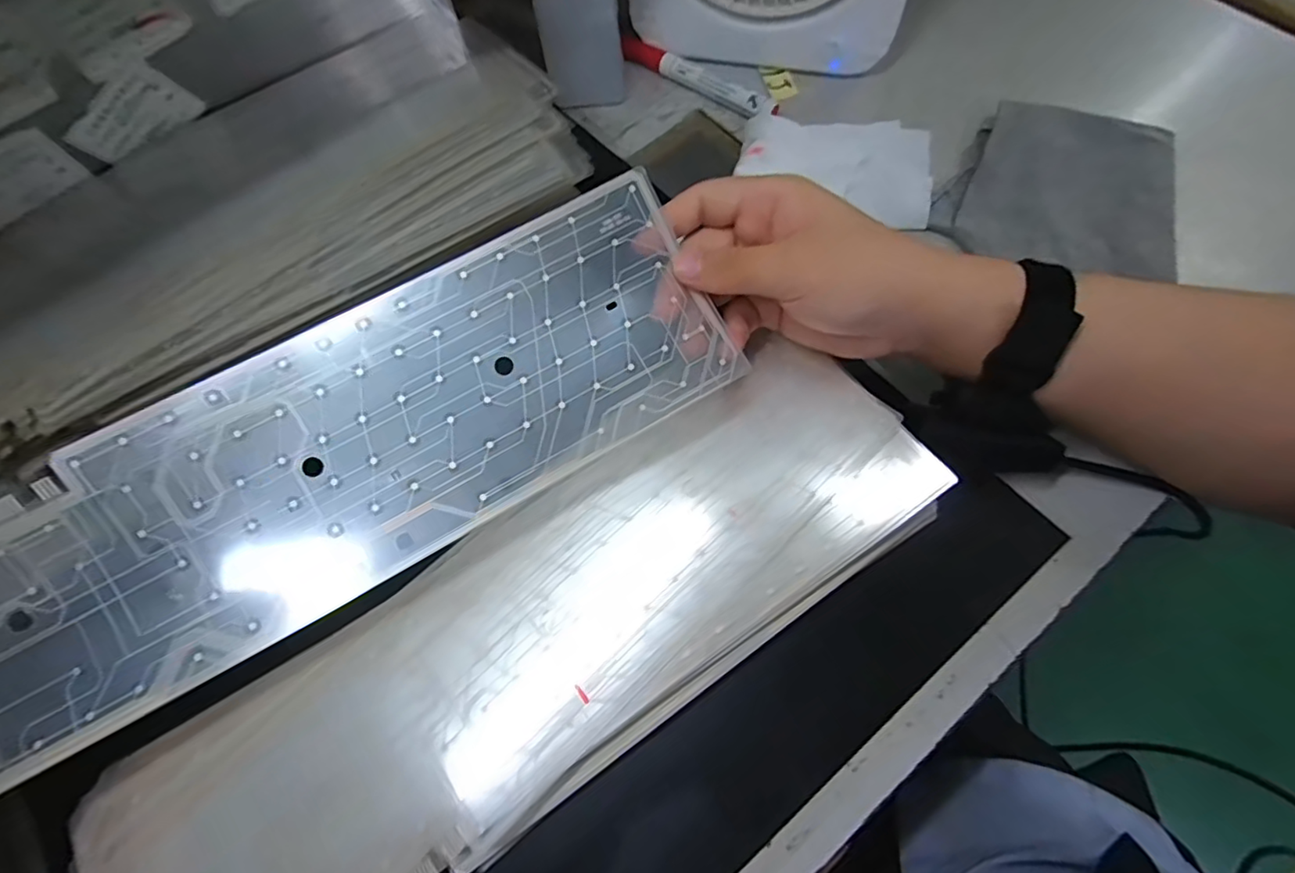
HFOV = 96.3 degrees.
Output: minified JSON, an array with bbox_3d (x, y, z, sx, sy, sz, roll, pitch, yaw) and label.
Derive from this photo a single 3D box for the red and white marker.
[{"bbox_3d":[0.037,-0.267,0.431,0.134,0.014,0.016,34,74,17],"label":"red and white marker"}]

